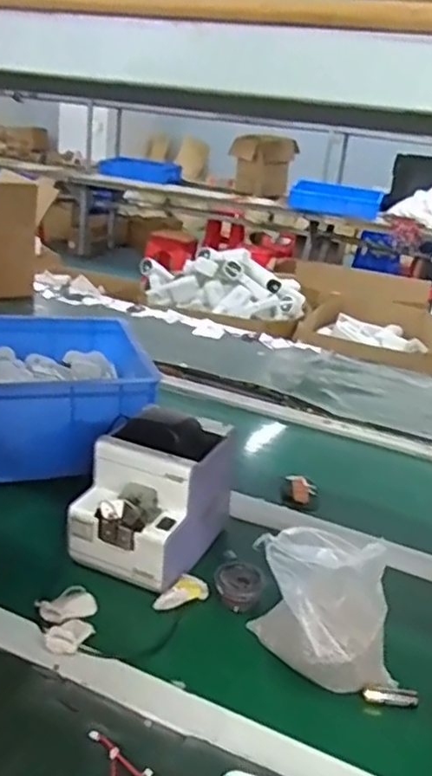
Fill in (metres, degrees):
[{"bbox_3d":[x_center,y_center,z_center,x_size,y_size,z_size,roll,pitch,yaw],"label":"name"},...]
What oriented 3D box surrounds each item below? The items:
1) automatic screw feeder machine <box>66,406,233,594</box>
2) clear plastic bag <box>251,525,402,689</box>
[{"bbox_3d":[-0.069,0.119,0.796,0.130,0.156,0.180,15,23,20],"label":"automatic screw feeder machine"},{"bbox_3d":[0.097,0.202,0.614,0.137,0.146,0.078,13,23,15],"label":"clear plastic bag"}]

